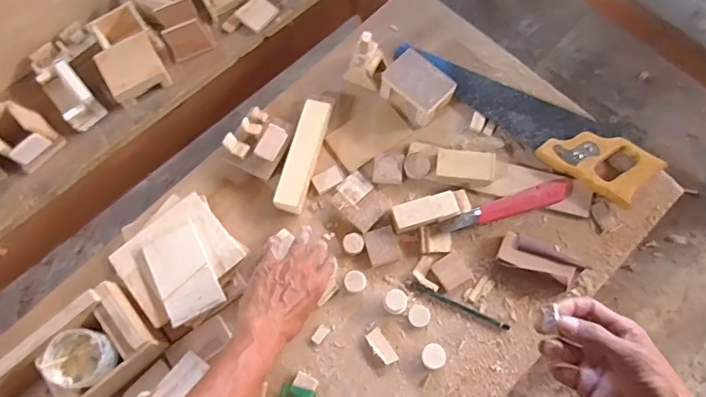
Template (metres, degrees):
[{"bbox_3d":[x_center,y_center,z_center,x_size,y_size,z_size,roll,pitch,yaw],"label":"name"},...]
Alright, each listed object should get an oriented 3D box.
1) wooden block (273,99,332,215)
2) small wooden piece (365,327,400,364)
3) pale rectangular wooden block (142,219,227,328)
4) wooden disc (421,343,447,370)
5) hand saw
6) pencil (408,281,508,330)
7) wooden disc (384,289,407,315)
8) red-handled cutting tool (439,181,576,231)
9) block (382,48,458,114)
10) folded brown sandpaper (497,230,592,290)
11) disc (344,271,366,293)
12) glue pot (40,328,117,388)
[{"bbox_3d":[-0.072,-0.062,0.722,0.042,0.030,0.172,14,73,6],"label":"wooden block"},{"bbox_3d":[0.038,0.193,0.641,0.022,0.009,0.048,-34,75,-9],"label":"small wooden piece"},{"bbox_3d":[-0.218,0.094,0.630,0.073,0.012,0.120,-29,72,-5],"label":"pale rectangular wooden block"},{"bbox_3d":[0.104,0.203,0.629,0.030,0.015,0.031,0,72,1],"label":"wooden disc"},{"bbox_3d":[0.251,-0.138,0.727,0.398,0.034,0.102,38,77,12],"label":"hand saw"},{"bbox_3d":[0.142,0.144,0.654,0.135,0.006,0.012,24,74,8],"label":"pencil"},{"bbox_3d":[0.058,0.138,0.652,0.030,0.026,0.031,-35,75,-10],"label":"wooden disc"},{"bbox_3d":[0.215,0.013,0.688,0.185,0.018,0.031,-17,73,-4],"label":"red-handled cutting tool"},{"bbox_3d":[0.097,-0.167,0.731,0.066,0.053,0.094,-44,75,-10],"label":"block"},{"bbox_3d":[0.252,0.084,0.658,0.108,0.029,0.048,25,74,9],"label":"folded brown sandpaper"},{"bbox_3d":[0.003,0.113,0.667,0.029,0.013,0.029,0,72,1],"label":"disc"},{"bbox_3d":[-0.324,0.194,0.597,0.071,0.060,0.065,-11,72,-2],"label":"glue pot"}]

